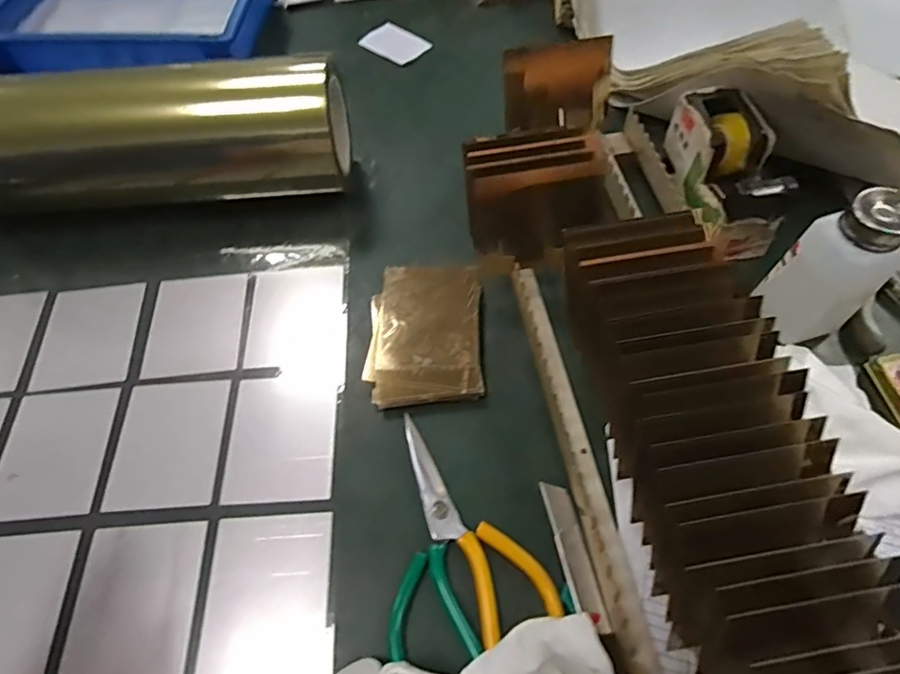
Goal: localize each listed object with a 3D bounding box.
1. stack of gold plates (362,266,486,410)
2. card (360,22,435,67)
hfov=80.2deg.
[{"bbox_3d":[-0.020,-0.005,0.439,0.090,0.015,0.125,-2,60,2],"label":"stack of gold plates"},{"bbox_3d":[-0.068,-0.362,0.658,0.074,0.004,0.059,36,68,21],"label":"card"}]

